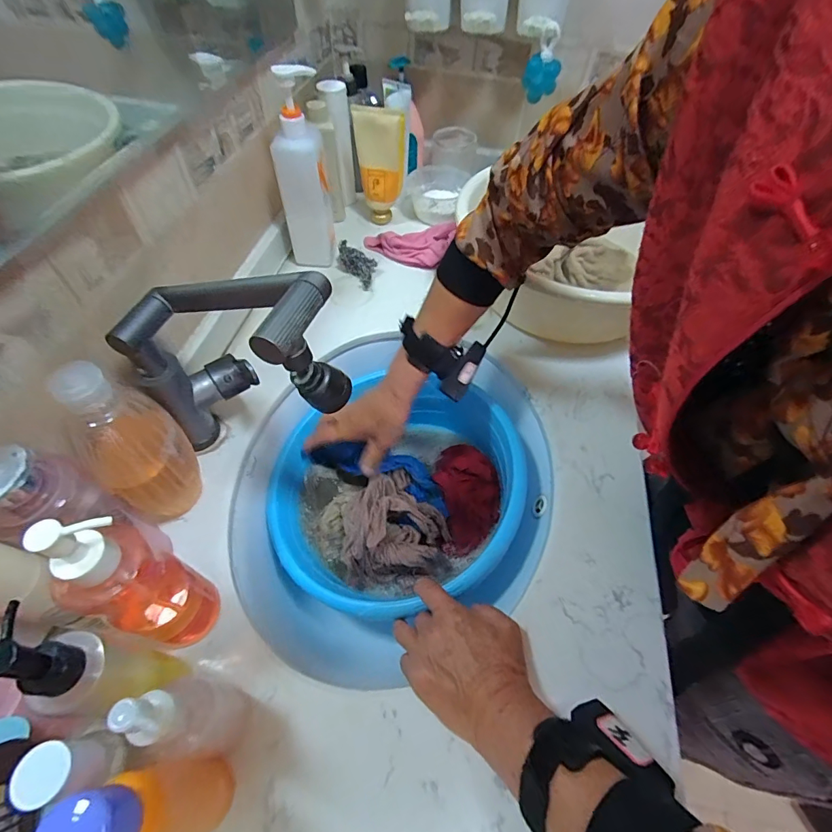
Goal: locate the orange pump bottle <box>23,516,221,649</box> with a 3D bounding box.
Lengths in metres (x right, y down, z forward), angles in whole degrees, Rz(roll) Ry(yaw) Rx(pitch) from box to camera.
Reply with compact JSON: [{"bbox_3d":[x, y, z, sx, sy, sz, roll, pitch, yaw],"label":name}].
[{"bbox_3d":[-0.206,0.123,0.320,0.059,0.192,0.058,13,55,6],"label":"orange pump bottle"}]

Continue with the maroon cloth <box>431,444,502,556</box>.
[{"bbox_3d":[0.069,0.099,0.575,0.073,0.048,0.145,-4,55,-6],"label":"maroon cloth"}]

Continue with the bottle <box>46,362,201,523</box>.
[{"bbox_3d":[-0.248,0.025,0.387,0.080,0.176,0.078,37,61,20],"label":"bottle"}]

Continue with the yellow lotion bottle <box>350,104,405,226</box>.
[{"bbox_3d":[-0.058,-0.405,0.712,0.076,0.166,0.038,-3,55,-5],"label":"yellow lotion bottle"}]

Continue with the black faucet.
[{"bbox_3d":[-0.156,-0.036,0.410,0.204,0.224,0.083,19,56,10],"label":"black faucet"}]

